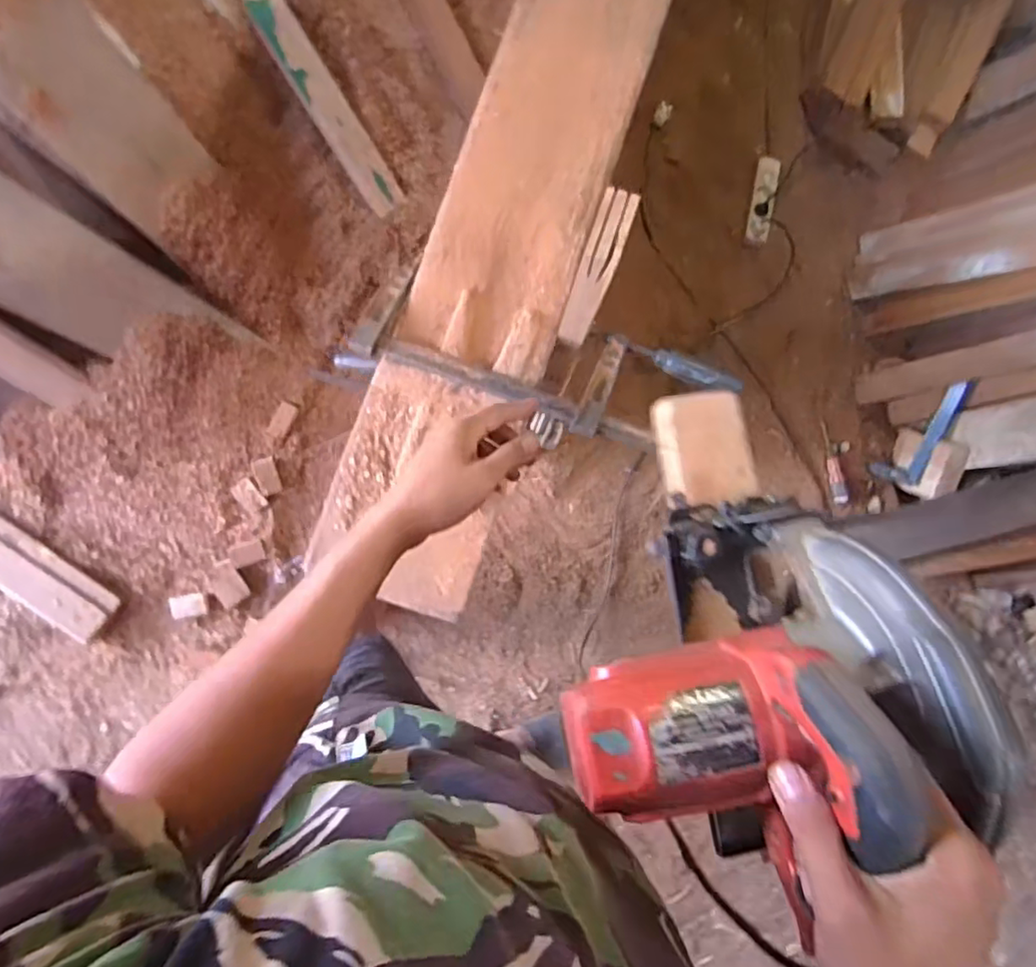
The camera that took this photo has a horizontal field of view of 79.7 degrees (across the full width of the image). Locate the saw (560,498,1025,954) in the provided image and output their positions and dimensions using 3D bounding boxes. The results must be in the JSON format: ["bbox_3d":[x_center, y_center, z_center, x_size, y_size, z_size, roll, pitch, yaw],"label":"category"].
[{"bbox_3d":[0.135,0.115,0.373,0.214,0.187,0.192,-13,86,-6],"label":"saw"}]

